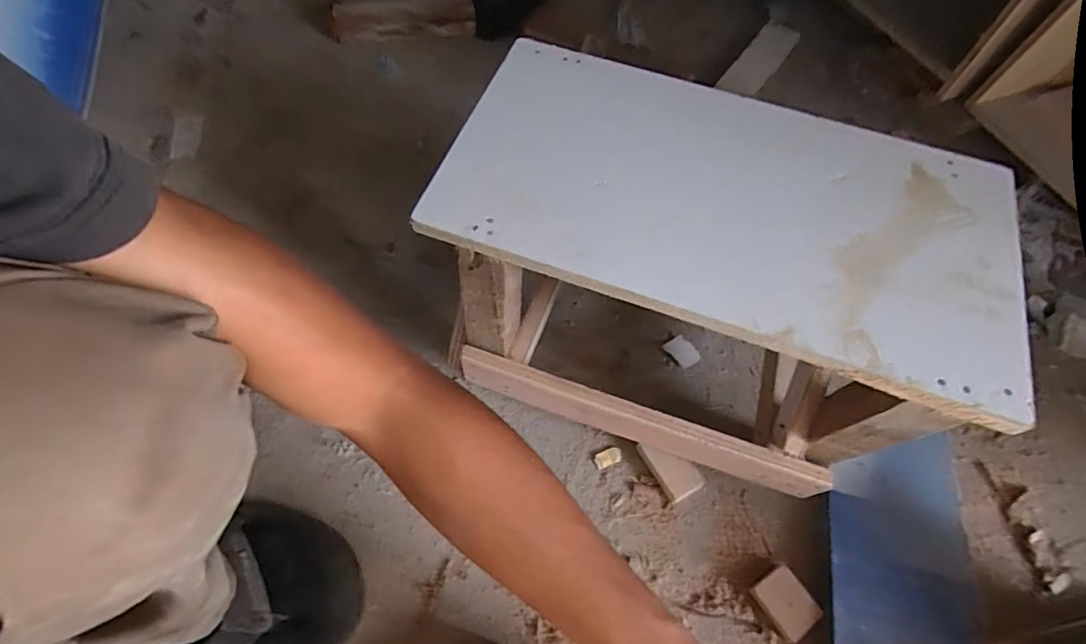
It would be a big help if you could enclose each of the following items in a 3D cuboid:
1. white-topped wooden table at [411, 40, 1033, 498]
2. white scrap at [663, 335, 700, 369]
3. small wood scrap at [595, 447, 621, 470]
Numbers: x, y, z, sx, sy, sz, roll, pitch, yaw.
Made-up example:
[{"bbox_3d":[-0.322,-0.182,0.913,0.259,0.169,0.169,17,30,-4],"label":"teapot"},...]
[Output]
[{"bbox_3d":[0.140,-0.044,0.485,0.422,0.232,0.260,17,61,6],"label":"white-topped wooden table"},{"bbox_3d":[0.173,0.037,0.633,0.031,0.006,0.041,-35,68,-21],"label":"white scrap"},{"bbox_3d":[0.073,0.150,0.563,0.032,0.004,0.017,-20,64,-15],"label":"small wood scrap"}]

